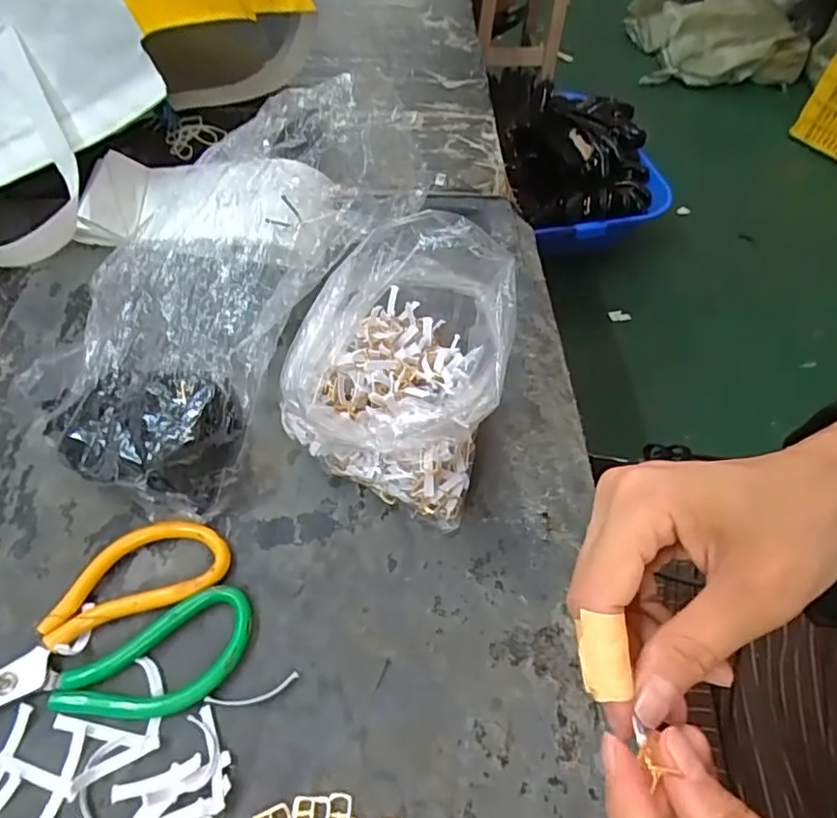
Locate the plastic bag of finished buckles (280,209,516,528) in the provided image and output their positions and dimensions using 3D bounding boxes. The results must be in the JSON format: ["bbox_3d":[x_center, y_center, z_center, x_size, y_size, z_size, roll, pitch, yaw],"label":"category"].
[{"bbox_3d":[-0.009,-0.029,0.361,0.122,0.121,0.146,17,56,7],"label":"plastic bag of finished buckles"}]

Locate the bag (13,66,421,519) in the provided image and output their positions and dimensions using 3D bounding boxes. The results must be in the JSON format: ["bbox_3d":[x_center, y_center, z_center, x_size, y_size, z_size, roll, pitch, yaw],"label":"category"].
[{"bbox_3d":[-0.125,-0.088,0.374,0.146,0.087,0.296,25,76,12],"label":"bag"}]

